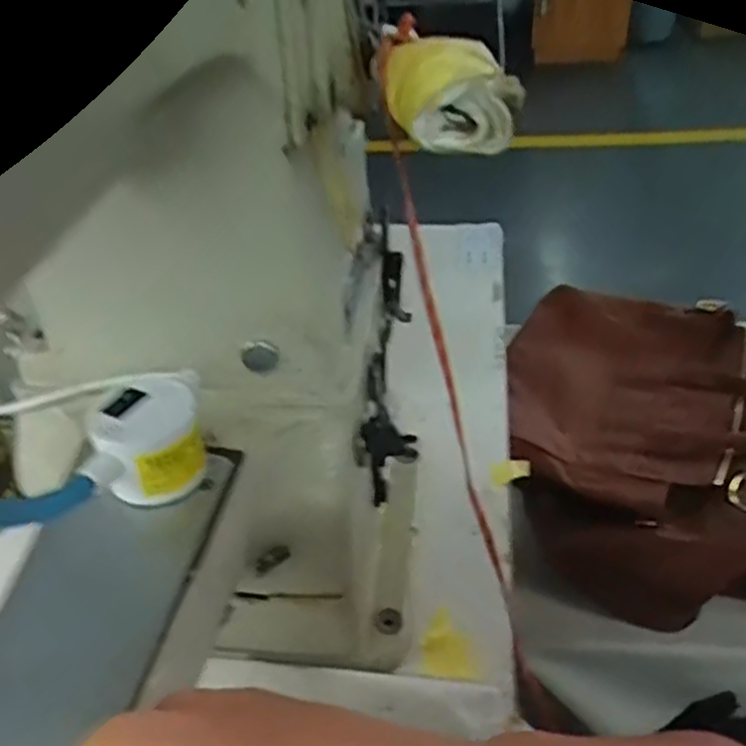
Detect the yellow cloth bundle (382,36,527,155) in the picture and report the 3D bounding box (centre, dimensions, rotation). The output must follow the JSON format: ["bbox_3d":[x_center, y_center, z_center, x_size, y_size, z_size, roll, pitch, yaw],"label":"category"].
[{"bbox_3d":[0.025,-0.092,0.247,0.042,0.028,0.039,-2,39,3],"label":"yellow cloth bundle"}]

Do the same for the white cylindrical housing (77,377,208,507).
[{"bbox_3d":[-0.078,0.027,0.271,0.034,0.033,0.037,-3,39,2],"label":"white cylindrical housing"}]

